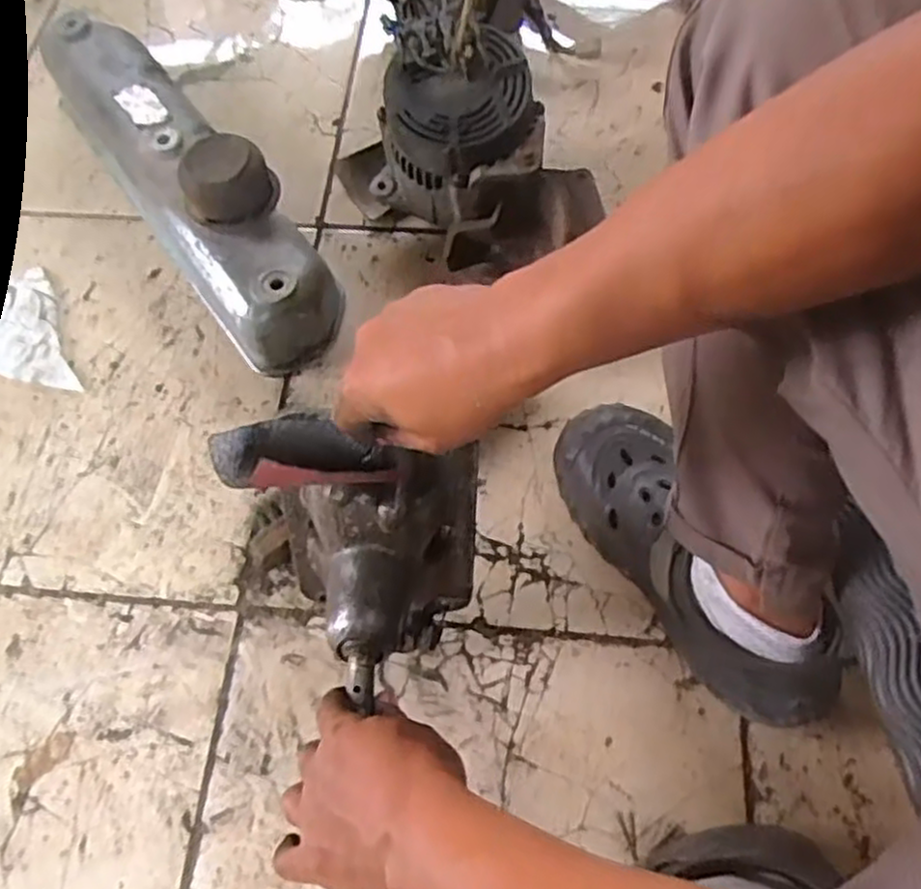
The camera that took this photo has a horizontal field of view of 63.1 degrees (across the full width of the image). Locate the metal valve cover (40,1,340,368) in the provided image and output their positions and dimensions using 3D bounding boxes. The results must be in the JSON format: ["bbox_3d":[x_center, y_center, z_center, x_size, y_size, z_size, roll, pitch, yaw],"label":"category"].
[{"bbox_3d":[-0.269,-0.266,0.732,0.111,0.133,0.437,-35,69,-13],"label":"metal valve cover"}]

